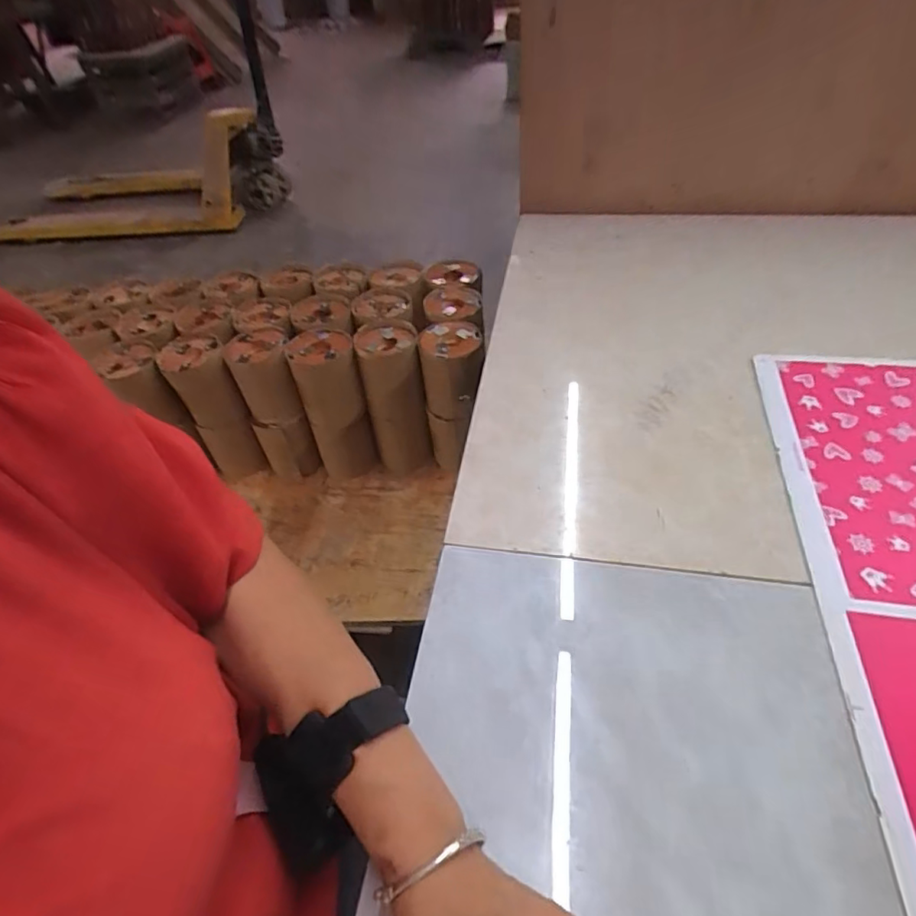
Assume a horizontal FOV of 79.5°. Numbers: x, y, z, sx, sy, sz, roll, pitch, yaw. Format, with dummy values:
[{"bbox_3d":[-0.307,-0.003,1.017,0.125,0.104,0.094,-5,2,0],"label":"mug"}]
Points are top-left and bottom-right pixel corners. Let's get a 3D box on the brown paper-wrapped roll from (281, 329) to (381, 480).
[{"bbox_3d":[-0.173,-0.065,0.789,0.086,0.213,0.095,-16,47,-9],"label":"brown paper-wrapped roll"}]

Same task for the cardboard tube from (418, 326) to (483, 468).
[{"bbox_3d":[-0.001,-0.082,0.789,0.083,0.204,0.087,4,48,10],"label":"cardboard tube"}]

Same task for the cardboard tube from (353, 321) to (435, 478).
[{"bbox_3d":[-0.089,-0.080,0.806,0.082,0.211,0.096,-8,47,-2],"label":"cardboard tube"}]

